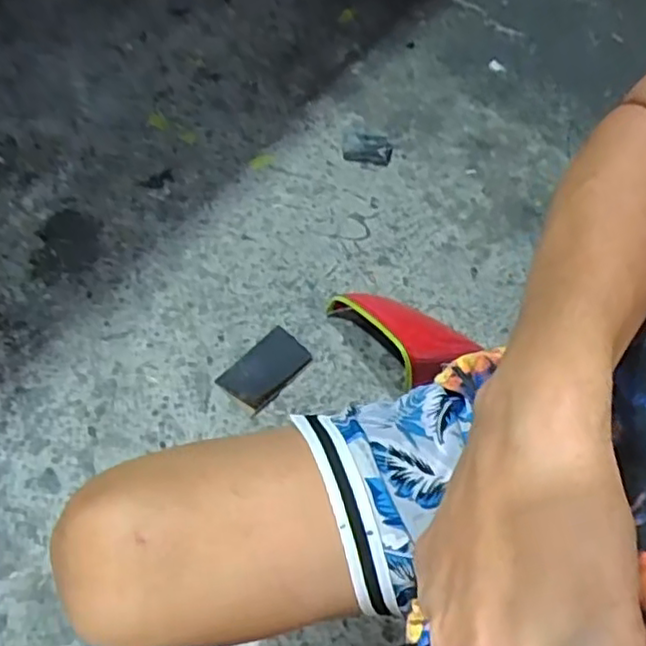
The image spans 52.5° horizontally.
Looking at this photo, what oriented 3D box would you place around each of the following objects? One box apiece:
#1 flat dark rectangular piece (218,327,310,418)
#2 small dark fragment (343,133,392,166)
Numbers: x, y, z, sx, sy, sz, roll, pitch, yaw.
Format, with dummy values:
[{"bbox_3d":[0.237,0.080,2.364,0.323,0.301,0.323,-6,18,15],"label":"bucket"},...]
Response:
[{"bbox_3d":[-0.077,0.059,0.869,0.075,0.013,0.115,39,65,18],"label":"flat dark rectangular piece"},{"bbox_3d":[0.071,-0.278,1.055,0.077,0.023,0.053,8,60,2],"label":"small dark fragment"}]

